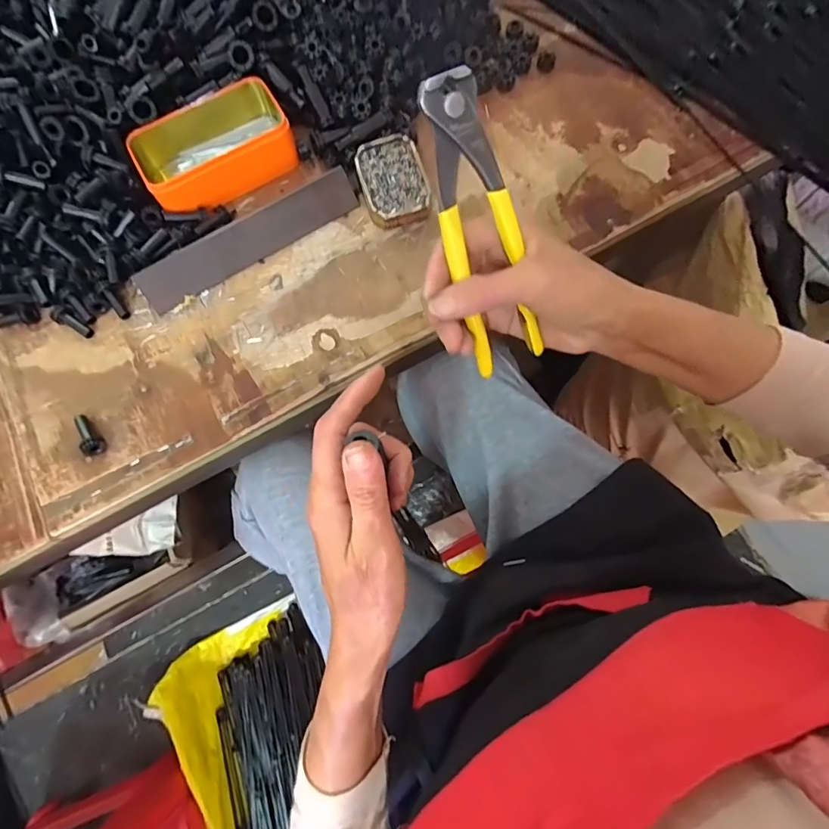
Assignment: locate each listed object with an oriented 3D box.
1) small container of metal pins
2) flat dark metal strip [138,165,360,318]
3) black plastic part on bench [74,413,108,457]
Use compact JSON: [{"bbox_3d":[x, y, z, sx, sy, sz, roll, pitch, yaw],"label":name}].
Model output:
[{"bbox_3d":[-0.019,-0.223,0.453,0.062,0.019,0.092,-16,74,-3],"label":"small container of metal pins"},{"bbox_3d":[-0.154,-0.165,0.440,0.213,0.007,0.041,-32,111,-7],"label":"flat dark metal strip"},{"bbox_3d":[-0.282,0.017,0.400,0.014,0.017,0.042,-39,77,-9],"label":"black plastic part on bench"}]

